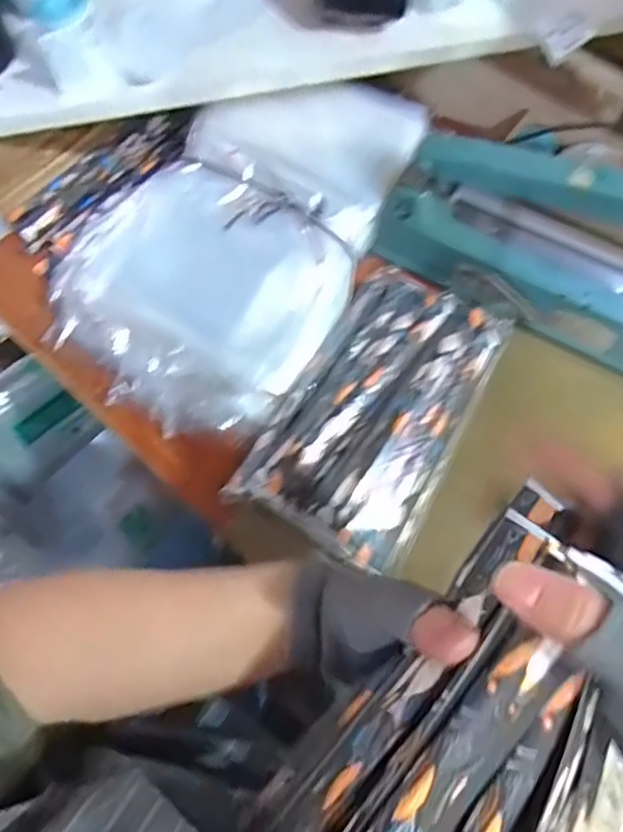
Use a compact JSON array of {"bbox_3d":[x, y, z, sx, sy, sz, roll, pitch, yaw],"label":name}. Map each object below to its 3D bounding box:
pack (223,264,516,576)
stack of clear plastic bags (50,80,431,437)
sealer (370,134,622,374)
[{"bbox_3d":[0.060,-0.011,0.494,0.145,0.027,0.254,29,71,11],"label":"pack"},{"bbox_3d":[-0.058,-0.171,0.552,0.238,0.087,0.371,32,72,12],"label":"stack of clear plastic bags"},{"bbox_3d":[0.203,-0.146,0.475,0.289,0.181,0.069,27,71,10],"label":"sealer"}]

